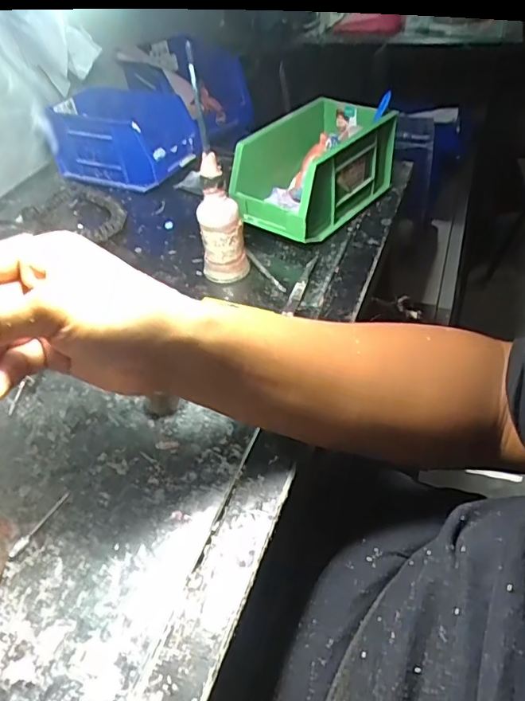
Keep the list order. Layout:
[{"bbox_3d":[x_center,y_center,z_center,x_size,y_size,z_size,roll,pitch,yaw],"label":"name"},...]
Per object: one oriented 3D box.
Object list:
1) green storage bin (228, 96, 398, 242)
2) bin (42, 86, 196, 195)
[{"bbox_3d":[0.054,-0.196,0.581,0.105,0.095,0.166,29,54,30],"label":"green storage bin"},{"bbox_3d":[-0.178,-0.266,0.678,0.174,0.086,0.094,17,49,22],"label":"bin"}]

